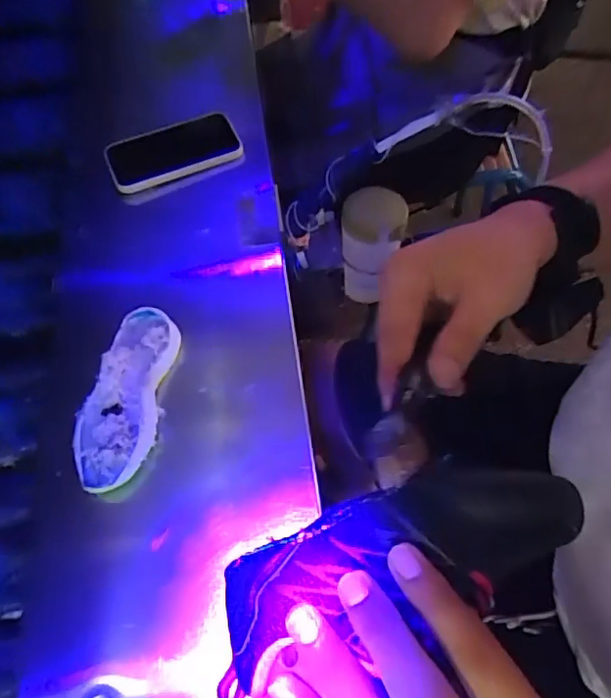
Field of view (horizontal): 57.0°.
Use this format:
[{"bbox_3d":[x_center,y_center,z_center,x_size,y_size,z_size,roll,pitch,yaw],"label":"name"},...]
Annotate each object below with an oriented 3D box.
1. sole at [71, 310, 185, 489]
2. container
[{"bbox_3d":[-0.160,0.038,0.494,0.067,0.028,0.166,8,63,5],"label":"sole"},{"bbox_3d":[0.078,-0.123,0.680,0.070,0.138,0.065,3,63,2],"label":"container"}]

